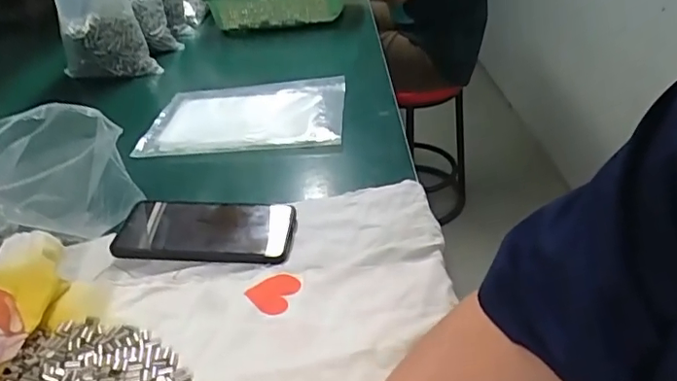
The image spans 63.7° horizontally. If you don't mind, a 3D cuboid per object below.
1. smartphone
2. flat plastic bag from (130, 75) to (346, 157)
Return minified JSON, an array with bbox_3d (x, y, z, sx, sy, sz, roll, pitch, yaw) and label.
[{"bbox_3d":[-0.126,0.038,0.523,0.164,0.017,0.080,-1,33,9],"label":"smartphone"},{"bbox_3d":[-0.125,-0.106,0.741,0.263,0.017,0.180,-3,33,5],"label":"flat plastic bag"}]

